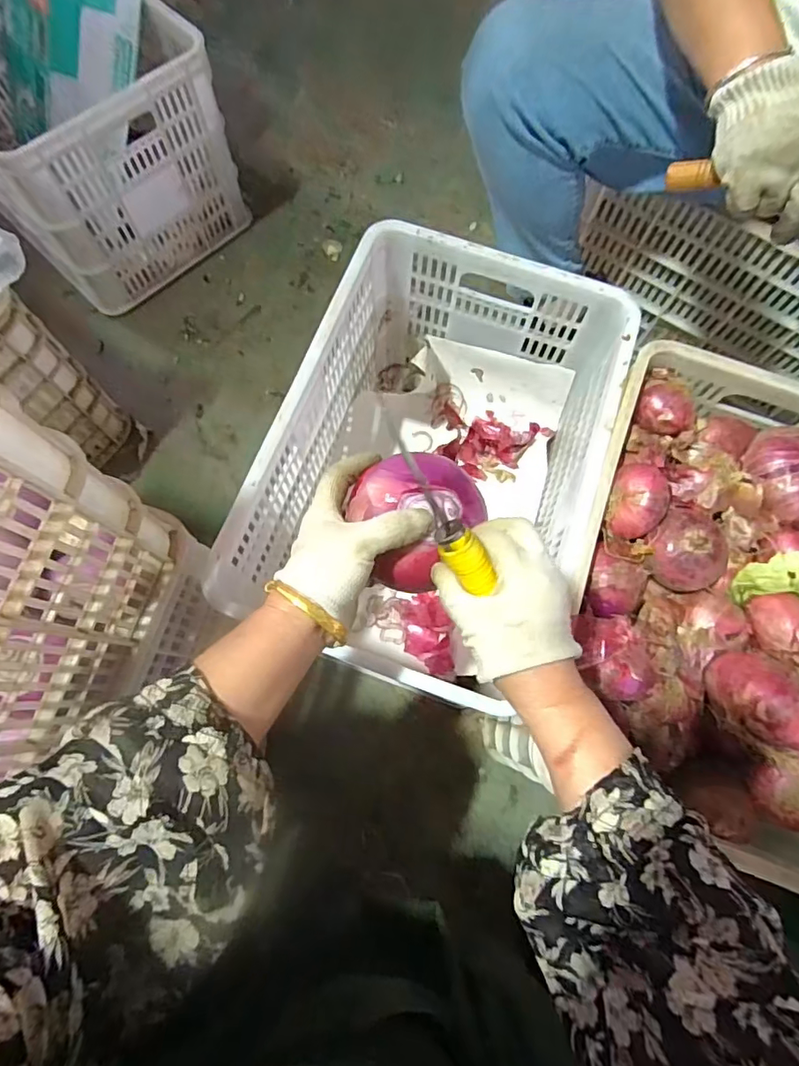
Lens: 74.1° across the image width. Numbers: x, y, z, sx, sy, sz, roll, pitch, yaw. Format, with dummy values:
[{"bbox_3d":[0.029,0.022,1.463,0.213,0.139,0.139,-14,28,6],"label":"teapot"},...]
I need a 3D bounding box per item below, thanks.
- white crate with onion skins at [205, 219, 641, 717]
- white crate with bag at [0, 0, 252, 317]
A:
[{"bbox_3d":[0.051,-0.081,0.725,0.354,0.306,0.484,19,73,4],"label":"white crate with onion skins"},{"bbox_3d":[-0.581,-0.751,0.902,0.578,0.330,0.403,44,77,11],"label":"white crate with bag"}]

